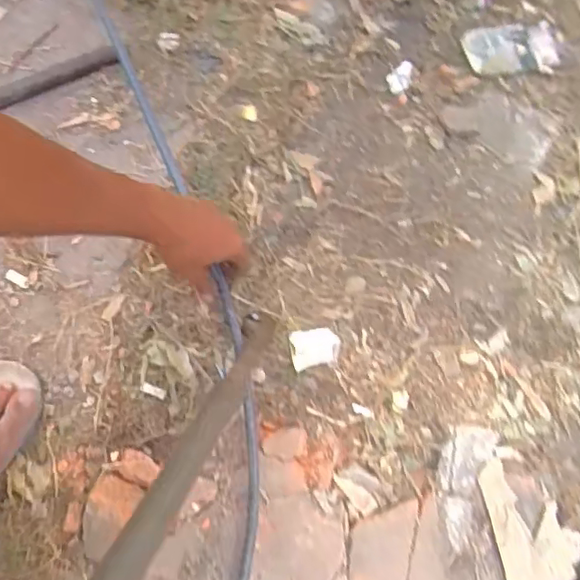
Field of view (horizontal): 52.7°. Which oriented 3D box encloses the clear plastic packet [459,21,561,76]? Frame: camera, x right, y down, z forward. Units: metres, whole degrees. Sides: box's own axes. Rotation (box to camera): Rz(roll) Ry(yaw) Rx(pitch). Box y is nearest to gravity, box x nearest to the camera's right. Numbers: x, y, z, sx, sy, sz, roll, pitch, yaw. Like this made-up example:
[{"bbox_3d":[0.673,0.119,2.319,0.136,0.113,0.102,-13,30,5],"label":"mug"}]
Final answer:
[{"bbox_3d":[0.310,-0.337,0.816,0.135,0.016,0.079,-9,72,-1],"label":"clear plastic packet"}]

